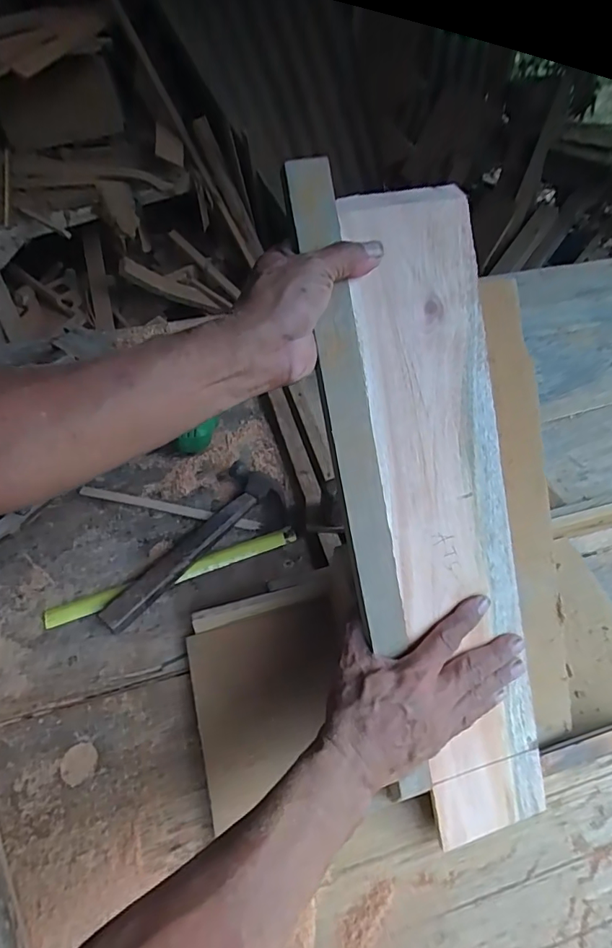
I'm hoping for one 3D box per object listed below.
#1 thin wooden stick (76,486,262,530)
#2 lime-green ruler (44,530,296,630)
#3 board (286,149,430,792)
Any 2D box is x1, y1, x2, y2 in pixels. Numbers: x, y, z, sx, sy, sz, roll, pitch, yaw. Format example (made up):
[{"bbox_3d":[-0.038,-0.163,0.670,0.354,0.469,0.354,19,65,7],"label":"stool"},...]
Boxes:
[{"bbox_3d":[-0.174,0.043,0.640,0.236,0.008,0.016,11,53,6],"label":"thin wooden stick"},{"bbox_3d":[-0.152,0.117,0.584,0.292,0.010,0.024,-17,55,-15],"label":"lime-green ruler"},{"bbox_3d":[0.044,0.031,0.376,0.031,0.485,0.020,-13,11,-12],"label":"board"}]

